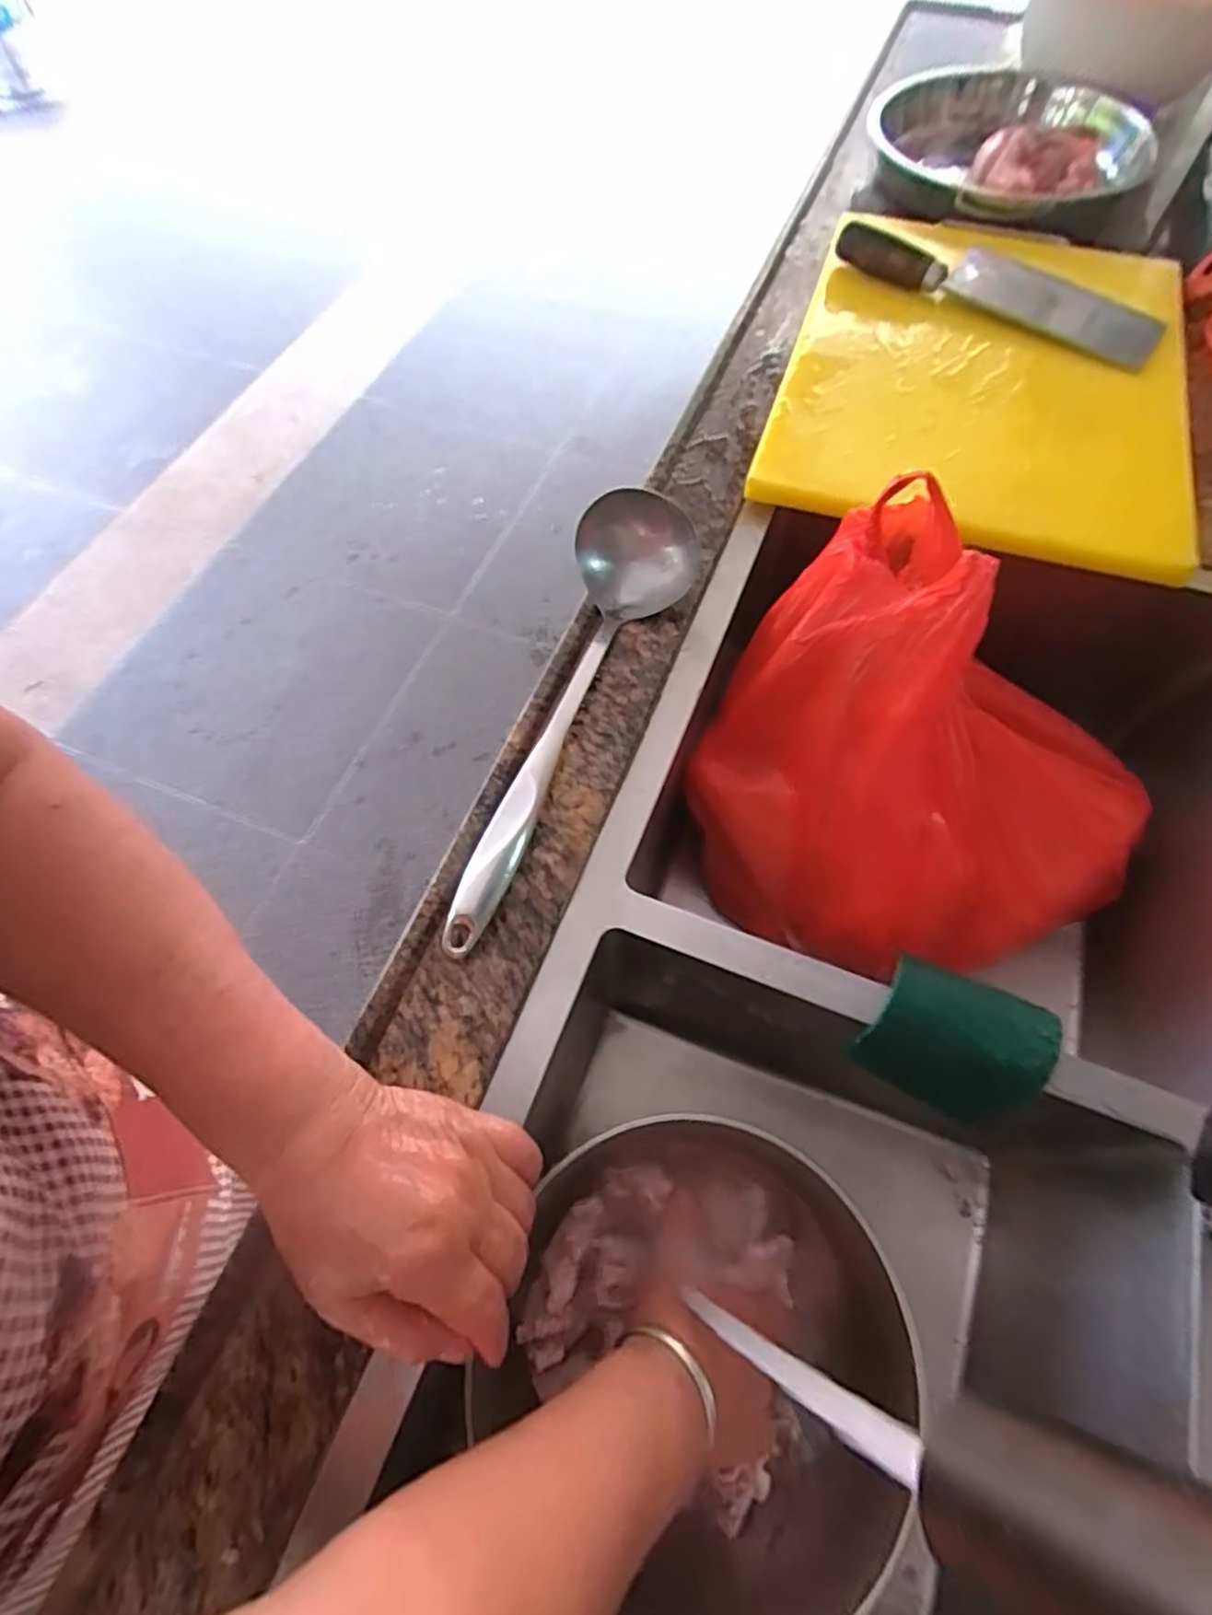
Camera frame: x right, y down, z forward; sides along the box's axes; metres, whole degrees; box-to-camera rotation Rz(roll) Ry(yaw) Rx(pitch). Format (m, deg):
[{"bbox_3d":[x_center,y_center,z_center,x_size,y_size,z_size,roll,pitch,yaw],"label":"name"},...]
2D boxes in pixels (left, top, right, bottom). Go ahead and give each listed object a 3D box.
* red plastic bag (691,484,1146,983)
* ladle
[{"bbox_3d":[0.243,-0.036,0.533,0.295,0.225,0.328,-32,69,-14],"label":"red plastic bag"},{"bbox_3d":[-0.013,-0.072,0.473,0.091,0.058,0.353,12,65,5],"label":"ladle"}]

